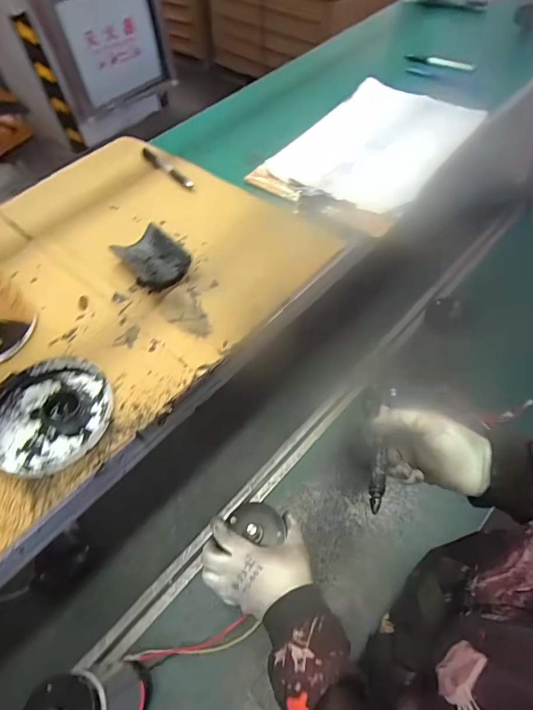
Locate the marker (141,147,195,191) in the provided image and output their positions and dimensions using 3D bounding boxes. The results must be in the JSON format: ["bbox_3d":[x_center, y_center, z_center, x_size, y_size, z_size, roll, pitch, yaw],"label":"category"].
[{"bbox_3d":[-0.152,-0.282,0.617,0.019,0.008,0.145,-32,60,-16],"label":"marker"}]

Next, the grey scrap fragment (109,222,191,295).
[{"bbox_3d":[-0.142,-0.120,0.510,0.064,0.026,0.098,-35,60,-17],"label":"grey scrap fragment"}]

